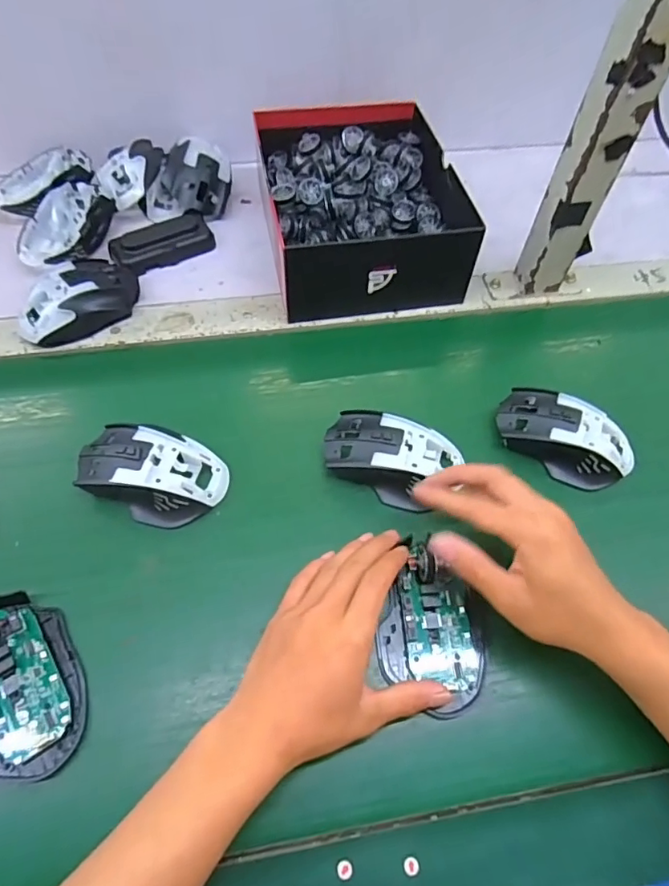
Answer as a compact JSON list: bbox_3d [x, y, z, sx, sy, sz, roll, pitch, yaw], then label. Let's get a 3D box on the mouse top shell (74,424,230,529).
[{"bbox_3d":[-0.145,0.021,0.409,0.117,0.034,0.072,17,59,8],"label":"mouse top shell"}]

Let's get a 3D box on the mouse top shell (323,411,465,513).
[{"bbox_3d":[0.045,0.010,0.421,0.111,0.031,0.067,18,59,9],"label":"mouse top shell"}]

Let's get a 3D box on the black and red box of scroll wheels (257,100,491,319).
[{"bbox_3d":[0.029,-0.249,0.557,0.199,0.085,0.252,-7,59,-6],"label":"black and red box of scroll wheels"}]

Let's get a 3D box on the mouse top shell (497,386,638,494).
[{"bbox_3d":[0.197,-0.007,0.442,0.117,0.036,0.065,28,61,14],"label":"mouse top shell"}]

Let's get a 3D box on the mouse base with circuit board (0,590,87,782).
[{"bbox_3d":[-0.204,0.153,0.334,0.072,0.015,0.112,-21,61,-15],"label":"mouse base with circuit board"}]

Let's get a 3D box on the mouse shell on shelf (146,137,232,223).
[{"bbox_3d":[-0.165,-0.300,0.596,0.089,0.053,0.080,10,58,4],"label":"mouse shell on shelf"}]

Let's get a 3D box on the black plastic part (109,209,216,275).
[{"bbox_3d":[-0.184,-0.216,0.563,0.107,0.026,0.047,-31,64,-19],"label":"black plastic part"}]

